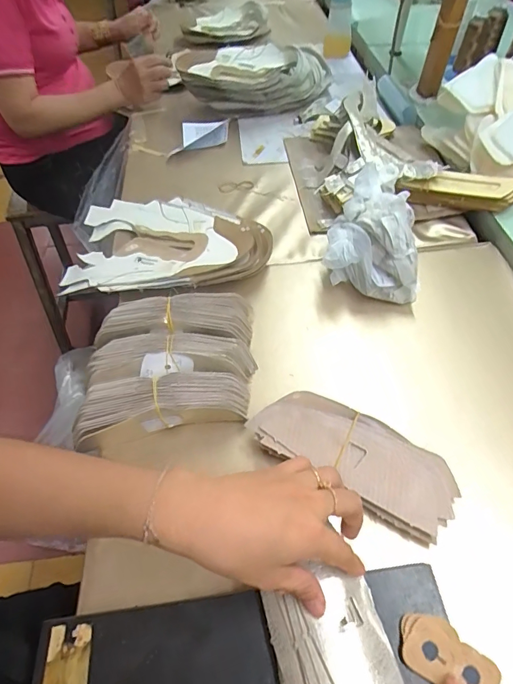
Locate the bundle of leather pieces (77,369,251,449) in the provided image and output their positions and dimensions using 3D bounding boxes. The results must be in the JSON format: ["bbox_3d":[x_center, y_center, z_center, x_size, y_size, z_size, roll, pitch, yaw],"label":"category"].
[{"bbox_3d":[-0.094,0.063,0.432,0.170,0.055,0.057,-13,55,-9],"label":"bundle of leather pieces"}]

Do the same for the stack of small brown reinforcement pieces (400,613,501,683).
[{"bbox_3d":[0.137,0.225,0.299,0.072,0.005,0.038,30,60,20],"label":"stack of small brown reinforcement pieces"}]

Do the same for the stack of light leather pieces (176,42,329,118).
[{"bbox_3d":[0.007,-0.546,0.884,0.325,0.085,0.200,-7,54,-4],"label":"stack of light leather pieces"}]

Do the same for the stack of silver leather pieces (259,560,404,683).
[{"bbox_3d":[0.055,0.226,0.284,0.078,0.017,0.121,-10,55,-7],"label":"stack of silver leather pieces"}]

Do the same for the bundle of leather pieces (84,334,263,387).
[{"bbox_3d":[-0.091,0.021,0.462,0.175,0.059,0.060,-6,54,-4],"label":"bundle of leather pieces"}]

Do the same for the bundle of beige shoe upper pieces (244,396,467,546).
[{"bbox_3d":[0.091,0.110,0.408,0.187,0.038,0.076,28,59,19],"label":"bundle of beige shoe upper pieces"}]

